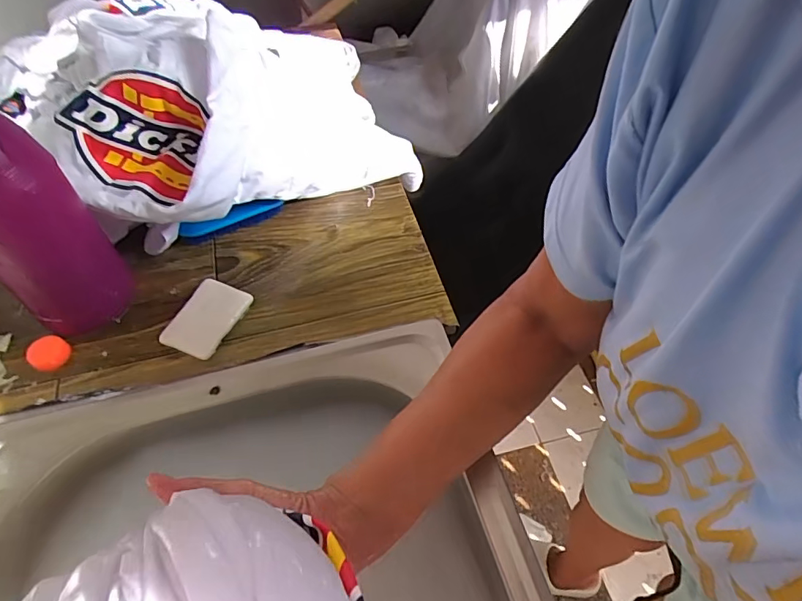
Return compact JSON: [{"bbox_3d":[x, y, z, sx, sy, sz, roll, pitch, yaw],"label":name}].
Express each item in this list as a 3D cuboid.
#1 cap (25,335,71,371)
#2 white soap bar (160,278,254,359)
[{"bbox_3d":[-0.316,0.047,0.432,0.032,0.014,0.032,0,52,0],"label":"cap"},{"bbox_3d":[-0.181,0.016,0.453,0.053,0.017,0.075,20,55,15],"label":"white soap bar"}]

